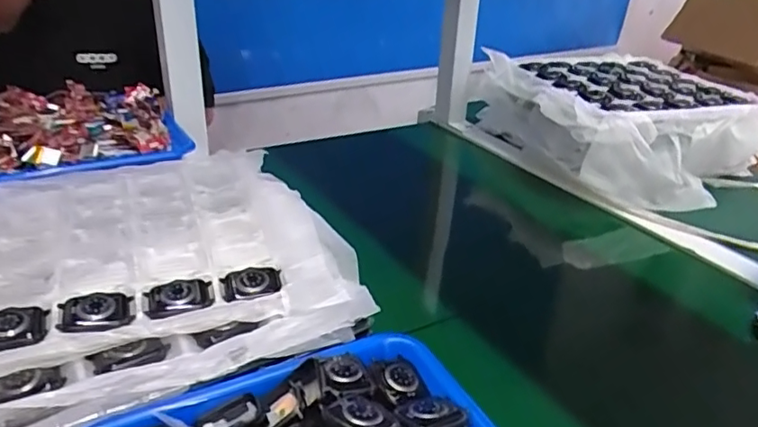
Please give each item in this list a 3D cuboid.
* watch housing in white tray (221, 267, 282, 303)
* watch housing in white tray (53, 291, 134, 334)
[{"bbox_3d":[-0.101,0.058,0.459,0.046,0.012,0.042,-9,30,-20],"label":"watch housing in white tray"},{"bbox_3d":[-0.205,0.072,0.418,0.049,0.005,0.043,-7,29,-17],"label":"watch housing in white tray"}]

